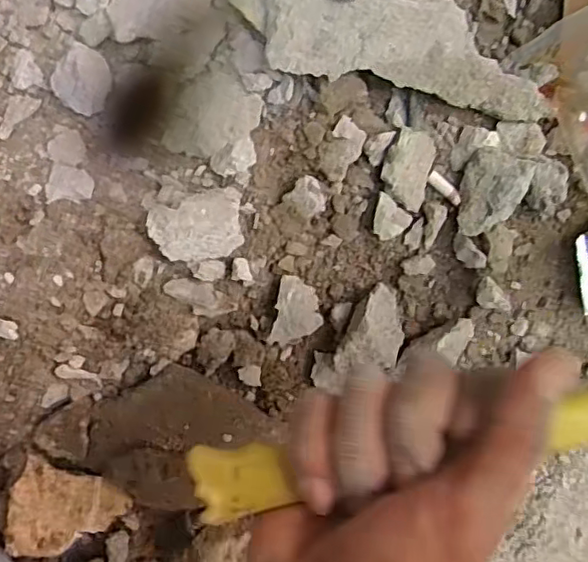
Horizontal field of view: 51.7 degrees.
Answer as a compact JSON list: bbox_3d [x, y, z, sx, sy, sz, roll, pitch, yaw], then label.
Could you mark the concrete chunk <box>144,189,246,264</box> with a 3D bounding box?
[{"bbox_3d":[-0.056,-0.031,0.351,0.052,0.016,0.038,-11,90,-2],"label":"concrete chunk"}]

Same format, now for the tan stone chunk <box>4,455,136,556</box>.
[{"bbox_3d":[-0.135,0.137,0.356,0.066,0.008,0.050,29,76,-26],"label":"tan stone chunk"}]

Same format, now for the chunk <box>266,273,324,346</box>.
[{"bbox_3d":[0.002,0.020,0.364,0.028,0.018,0.042,12,89,-2],"label":"chunk"}]

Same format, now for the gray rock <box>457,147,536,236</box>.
[{"bbox_3d":[0.121,-0.054,0.370,0.036,0.021,0.051,7,89,-2],"label":"gray rock"}]

